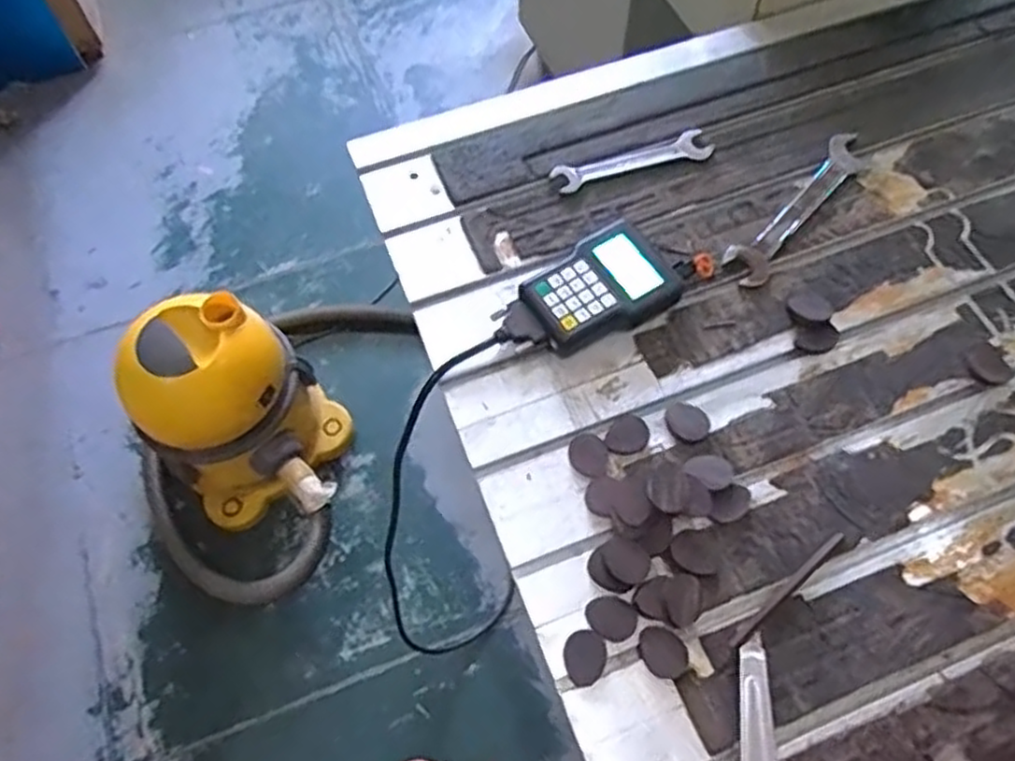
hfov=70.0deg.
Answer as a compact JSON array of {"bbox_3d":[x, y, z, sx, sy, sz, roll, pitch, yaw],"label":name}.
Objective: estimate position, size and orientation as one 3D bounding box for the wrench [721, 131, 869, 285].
[{"bbox_3d":[0.328,-0.196,0.813,0.049,0.007,0.254,38,71,18],"label":"wrench"}]

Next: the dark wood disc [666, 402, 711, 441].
[{"bbox_3d":[0.173,0.040,0.697,0.037,0.009,0.041,-22,65,-9],"label":"dark wood disc"}]

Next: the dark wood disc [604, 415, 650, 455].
[{"bbox_3d":[0.115,0.053,0.693,0.037,0.004,0.045,40,71,19],"label":"dark wood disc"}]

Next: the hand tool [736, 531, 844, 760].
[{"bbox_3d":[0.221,0.230,0.588,0.064,0.047,0.249,19,66,11],"label":"hand tool"}]

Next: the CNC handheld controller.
[{"bbox_3d":[0.094,-0.097,0.753,0.152,0.038,0.111,-30,67,-13],"label":"CNC handheld controller"}]

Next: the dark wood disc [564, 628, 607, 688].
[{"bbox_3d":[0.065,0.234,0.611,0.035,0.004,0.045,5,76,-8],"label":"dark wood disc"}]

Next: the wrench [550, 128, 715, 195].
[{"bbox_3d":[0.146,-0.254,0.839,0.189,0.004,0.038,-16,64,-6],"label":"wrench"}]

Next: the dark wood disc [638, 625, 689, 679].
[{"bbox_3d":[0.130,0.228,0.610,0.036,0.004,0.043,-36,67,5],"label":"dark wood disc"}]

